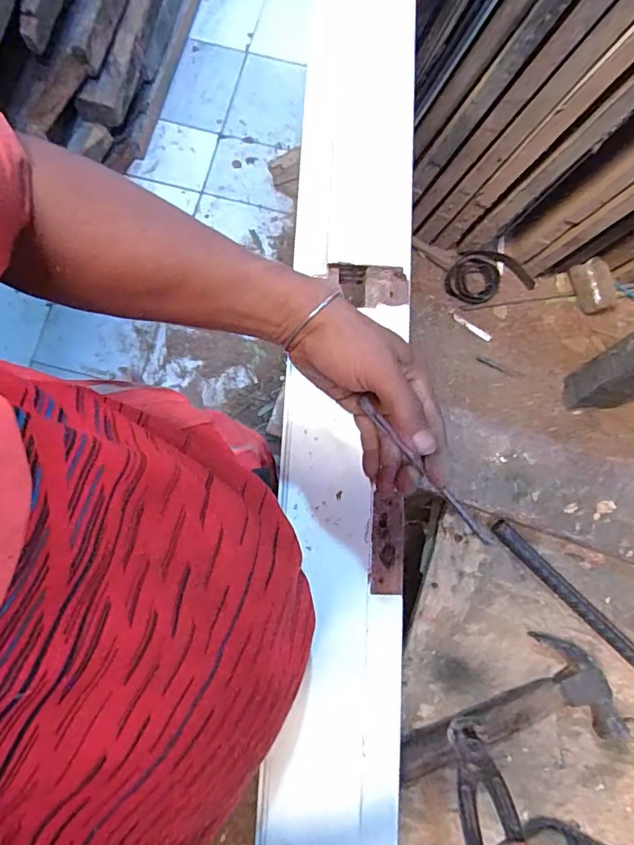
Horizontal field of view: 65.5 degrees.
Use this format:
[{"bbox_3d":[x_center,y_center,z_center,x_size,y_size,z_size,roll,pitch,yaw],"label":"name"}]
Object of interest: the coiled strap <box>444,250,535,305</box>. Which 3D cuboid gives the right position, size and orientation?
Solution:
[{"bbox_3d":[0.454,-0.399,1.326,0.219,0.019,0.142,-18,81,-4],"label":"coiled strap"}]

